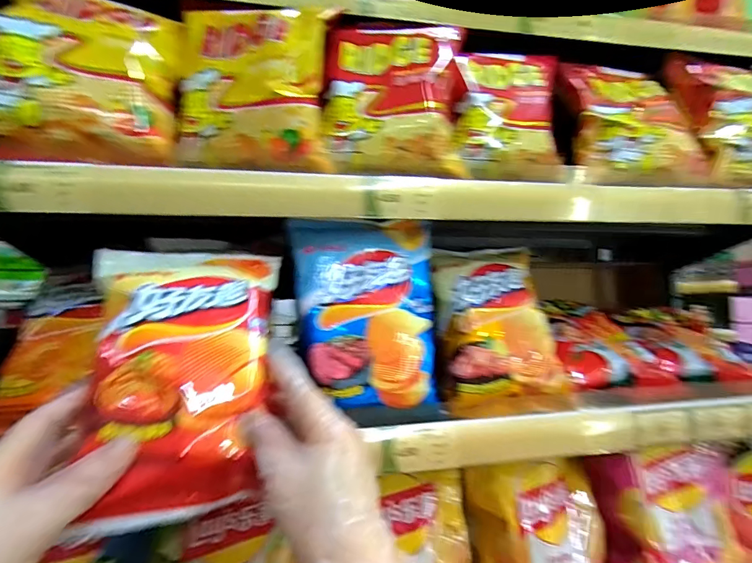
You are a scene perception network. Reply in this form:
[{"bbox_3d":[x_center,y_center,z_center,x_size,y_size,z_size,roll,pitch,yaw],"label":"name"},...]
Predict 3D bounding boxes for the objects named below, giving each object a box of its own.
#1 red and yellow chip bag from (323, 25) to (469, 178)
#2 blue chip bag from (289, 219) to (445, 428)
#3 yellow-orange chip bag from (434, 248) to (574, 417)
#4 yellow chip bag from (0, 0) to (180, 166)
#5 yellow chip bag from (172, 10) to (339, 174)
[{"bbox_3d":[0.017,-0.172,0.406,0.133,0.141,0.040,0,-3,-3],"label":"red and yellow chip bag"},{"bbox_3d":[-0.007,0.033,0.393,0.131,0.181,0.053,1,-3,-14],"label":"blue chip bag"},{"bbox_3d":[0.125,0.043,0.447,0.121,0.189,0.057,-1,-23,0],"label":"yellow-orange chip bag"},{"bbox_3d":[-0.250,-0.173,0.355,0.147,0.150,0.064,1,-3,-18],"label":"yellow chip bag"},{"bbox_3d":[-0.111,-0.170,0.384,0.138,0.136,0.048,0,-3,-2],"label":"yellow chip bag"}]

